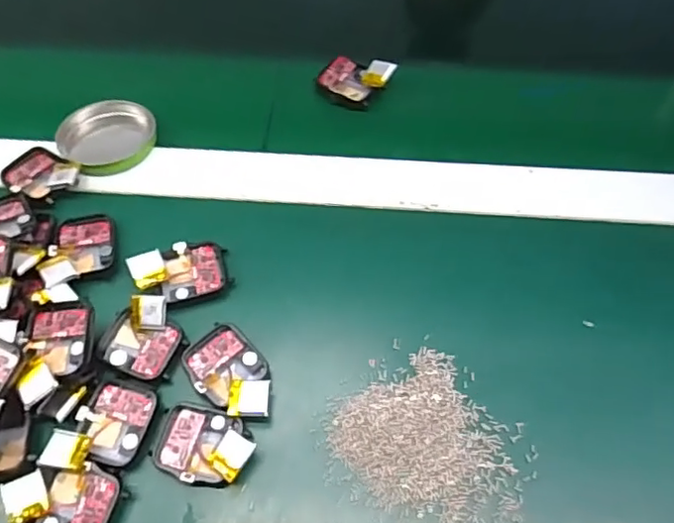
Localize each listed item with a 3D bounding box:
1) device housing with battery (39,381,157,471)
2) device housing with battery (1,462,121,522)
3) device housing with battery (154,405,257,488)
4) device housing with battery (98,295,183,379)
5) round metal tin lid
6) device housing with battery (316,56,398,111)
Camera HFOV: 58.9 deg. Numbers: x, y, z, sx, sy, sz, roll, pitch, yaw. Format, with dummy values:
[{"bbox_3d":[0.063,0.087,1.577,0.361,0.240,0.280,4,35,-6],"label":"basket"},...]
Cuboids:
[{"bbox_3d":[-0.123,0.089,0.319,0.044,0.016,0.049,11,62,6],"label":"device housing with battery"},{"bbox_3d":[-0.139,0.121,0.301,0.053,0.010,0.036,13,62,7],"label":"device housing with battery"},{"bbox_3d":[-0.069,0.099,0.316,0.051,0.018,0.038,11,62,6],"label":"device housing with battery"},{"bbox_3d":[-0.110,0.043,0.341,0.039,0.018,0.043,16,62,8],"label":"device housing with battery"},{"bbox_3d":[-0.162,-0.088,0.421,0.065,0.010,0.060,0,61,0],"label":"round metal tin lid"},{"bbox_3d":[0.013,-0.136,0.444,0.051,0.022,0.037,31,66,16],"label":"device housing with battery"}]

